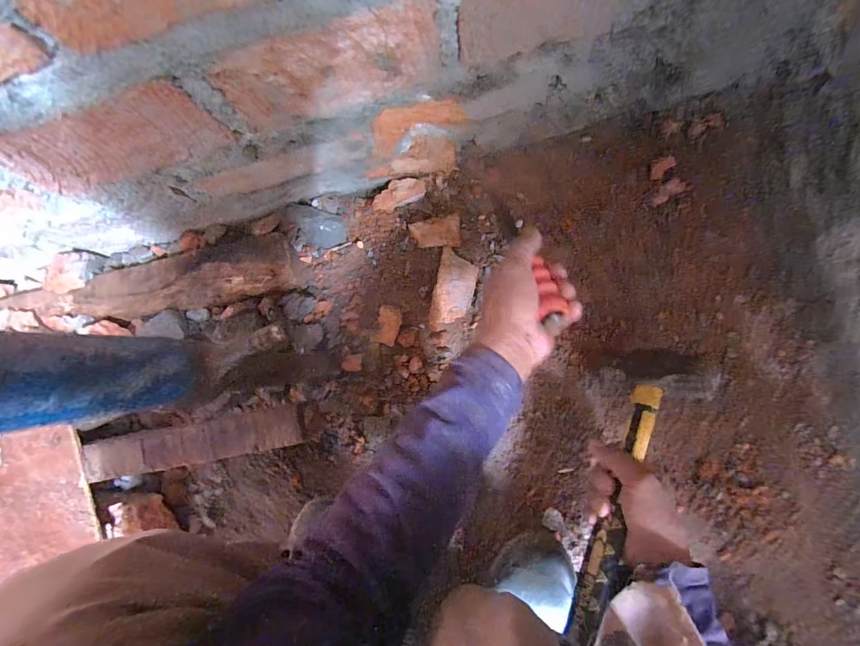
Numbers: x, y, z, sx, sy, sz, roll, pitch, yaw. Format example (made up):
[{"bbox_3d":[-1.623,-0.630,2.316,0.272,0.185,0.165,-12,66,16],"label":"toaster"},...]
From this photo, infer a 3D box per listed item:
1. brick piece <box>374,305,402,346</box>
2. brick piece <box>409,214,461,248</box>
[{"bbox_3d":[-0.058,0.003,0.545,0.033,0.012,0.055,6,85,6],"label":"brick piece"},{"bbox_3d":[0.009,-0.127,0.546,0.067,0.019,0.044,-5,84,5],"label":"brick piece"}]

